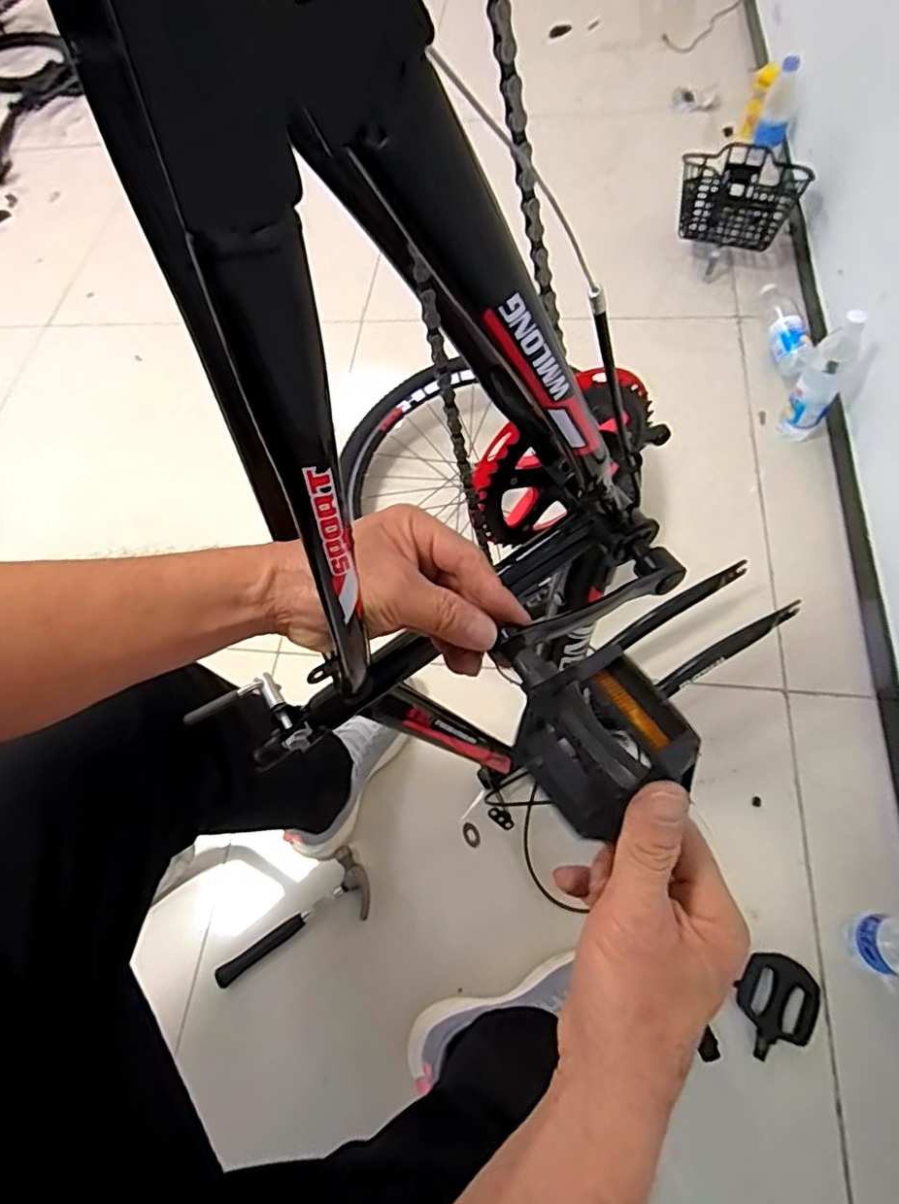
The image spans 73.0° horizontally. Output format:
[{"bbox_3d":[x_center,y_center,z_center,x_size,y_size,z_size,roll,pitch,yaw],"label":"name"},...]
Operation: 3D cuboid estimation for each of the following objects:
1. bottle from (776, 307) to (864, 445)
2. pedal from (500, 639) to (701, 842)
[{"bbox_3d":[0.623,-0.363,1.025,0.070,0.254,0.060,18,67,14],"label":"bottle"},{"bbox_3d":[0.065,0.062,0.309,0.028,0.091,0.105,-13,63,-50],"label":"pedal"}]

